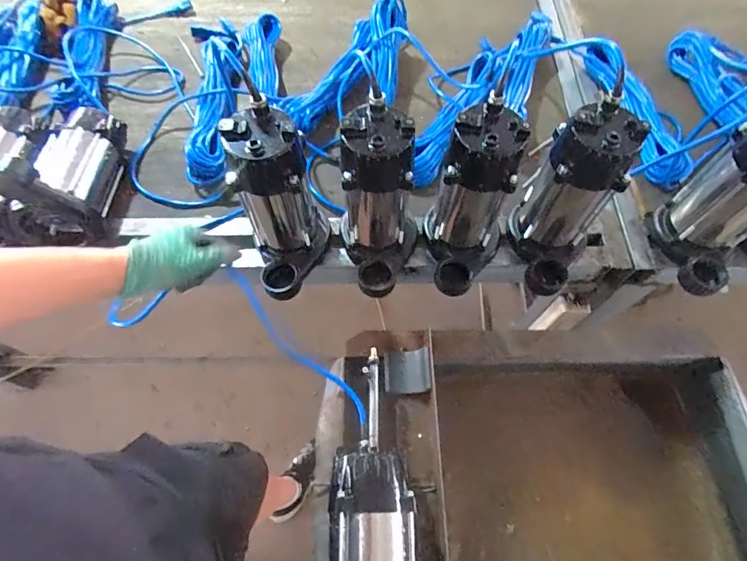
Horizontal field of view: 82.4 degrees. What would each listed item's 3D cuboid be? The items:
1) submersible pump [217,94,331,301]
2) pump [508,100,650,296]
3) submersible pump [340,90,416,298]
[{"bbox_3d":[-0.121,-0.089,0.582,0.113,0.245,0.144,-13,63,-7],"label":"submersible pump"},{"bbox_3d":[0.257,-0.098,0.576,0.113,0.227,0.129,27,66,13],"label":"pump"},{"bbox_3d":[0.011,-0.092,0.585,0.112,0.244,0.147,-4,63,-2],"label":"submersible pump"}]

